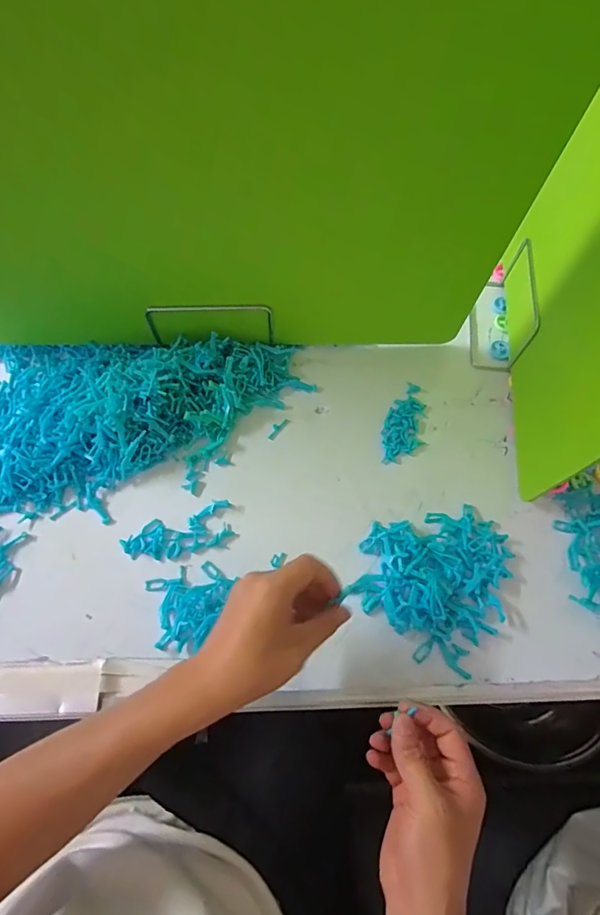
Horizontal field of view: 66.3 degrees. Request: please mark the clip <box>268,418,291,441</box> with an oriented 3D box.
[{"bbox_3d":[-0.027,-0.037,0.568,0.012,0.004,0.035,38,71,14],"label":"clip"}]

